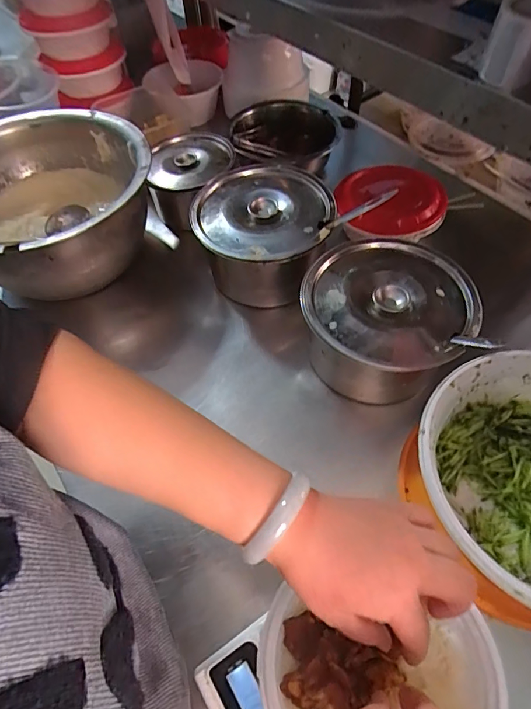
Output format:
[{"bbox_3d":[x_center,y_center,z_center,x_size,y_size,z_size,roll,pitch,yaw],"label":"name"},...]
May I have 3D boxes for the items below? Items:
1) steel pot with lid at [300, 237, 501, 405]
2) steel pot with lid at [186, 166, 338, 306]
[{"bbox_3d":[0.142,-0.039,0.528,0.185,0.134,0.184,-1,57,2],"label":"steel pot with lid"},{"bbox_3d":[-0.001,-0.177,0.616,0.180,0.110,0.192,-1,57,2],"label":"steel pot with lid"}]

